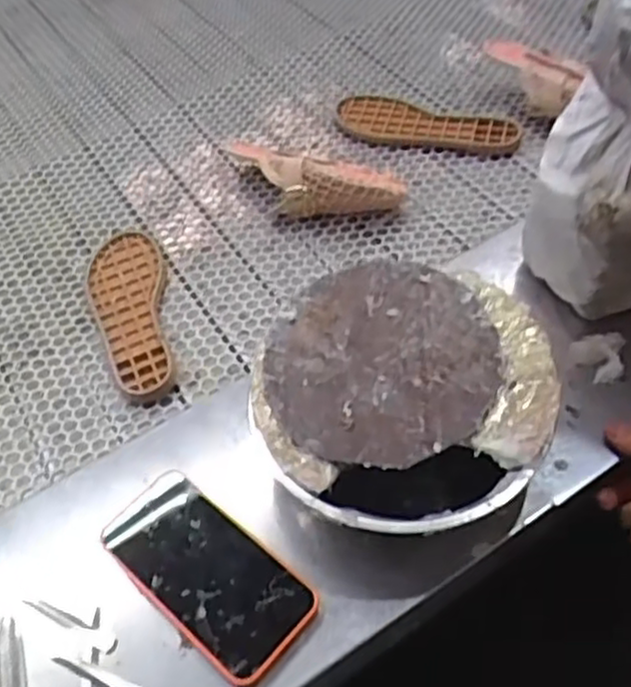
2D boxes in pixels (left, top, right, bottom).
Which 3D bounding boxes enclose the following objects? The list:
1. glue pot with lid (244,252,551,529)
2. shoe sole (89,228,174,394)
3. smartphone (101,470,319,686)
[{"bbox_3d":[0.065,0.041,0.558,0.219,0.057,0.229,-3,51,4],"label":"glue pot with lid"},{"bbox_3d":[-0.190,-0.036,0.732,0.076,0.012,0.217,-12,51,-4],"label":"shoe sole"},{"bbox_3d":[-0.080,0.161,0.520,0.164,0.014,0.081,33,61,28],"label":"smartphone"}]

